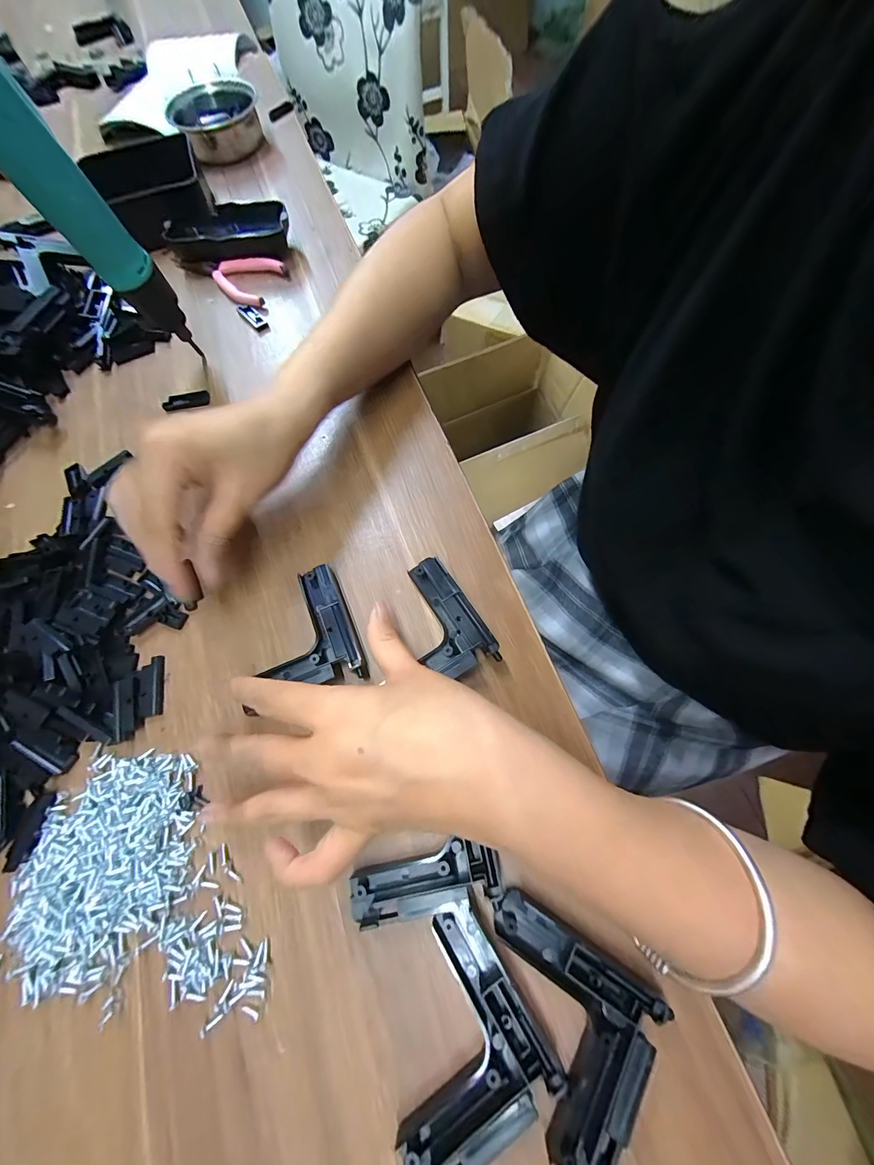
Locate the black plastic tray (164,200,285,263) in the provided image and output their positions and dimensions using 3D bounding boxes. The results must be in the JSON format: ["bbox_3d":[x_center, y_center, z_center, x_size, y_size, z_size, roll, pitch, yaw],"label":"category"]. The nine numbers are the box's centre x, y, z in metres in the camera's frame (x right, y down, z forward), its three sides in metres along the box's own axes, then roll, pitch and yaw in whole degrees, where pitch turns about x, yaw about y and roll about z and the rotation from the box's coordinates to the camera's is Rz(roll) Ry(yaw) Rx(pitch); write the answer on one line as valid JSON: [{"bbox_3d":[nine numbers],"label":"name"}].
[{"bbox_3d":[-0.196,-0.328,0.367,0.115,0.030,0.054,-2,69,2],"label":"black plastic tray"}]

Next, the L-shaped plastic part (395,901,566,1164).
[{"bbox_3d":[0.004,0.199,0.169,0.071,0.009,0.074,-32,71,-9],"label":"L-shaped plastic part"}]

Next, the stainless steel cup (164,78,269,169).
[{"bbox_3d":[-0.240,-0.503,0.431,0.086,0.048,0.094,-1,69,2],"label":"stainless steel cup"}]

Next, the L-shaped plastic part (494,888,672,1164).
[{"bbox_3d":[0.050,0.193,0.168,0.076,0.011,0.071,33,74,13],"label":"L-shaped plastic part"}]

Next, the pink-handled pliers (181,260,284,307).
[{"bbox_3d":[-0.194,-0.292,0.364,0.100,0.013,0.054,28,73,12],"label":"pink-handled pliers"}]

